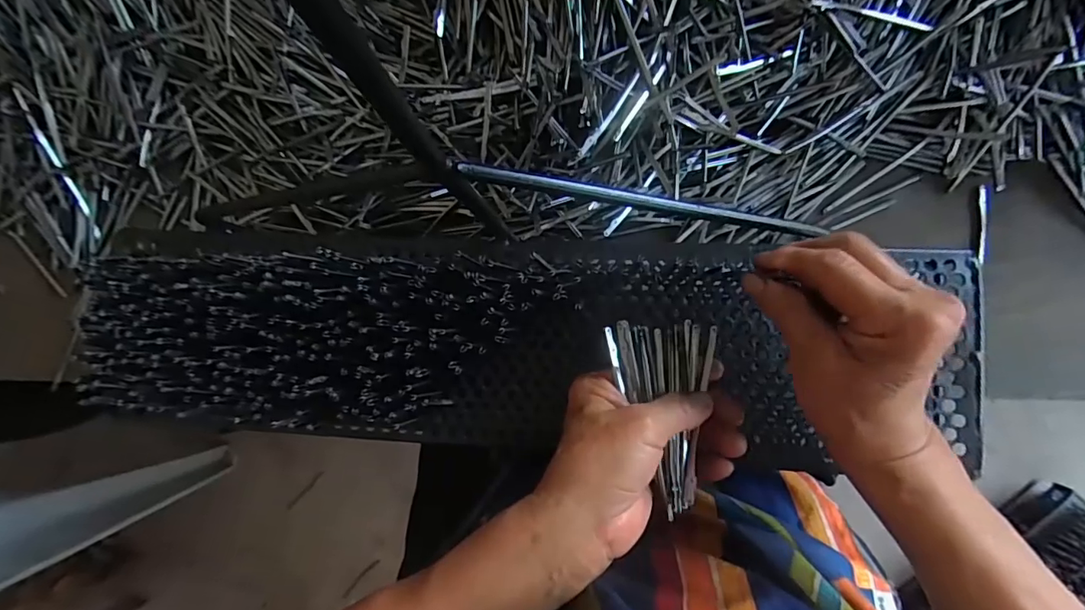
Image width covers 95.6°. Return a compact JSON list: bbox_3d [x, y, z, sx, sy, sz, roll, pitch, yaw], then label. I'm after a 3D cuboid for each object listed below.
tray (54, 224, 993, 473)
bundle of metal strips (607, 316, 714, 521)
[{"bbox_3d":[-0.022,0.027,0.323,0.575,0.038,0.134,1,93,2],"label":"tray"},{"bbox_3d":[0.070,0.064,0.294,0.065,0.028,0.105,2,93,5],"label":"bundle of metal strips"}]

